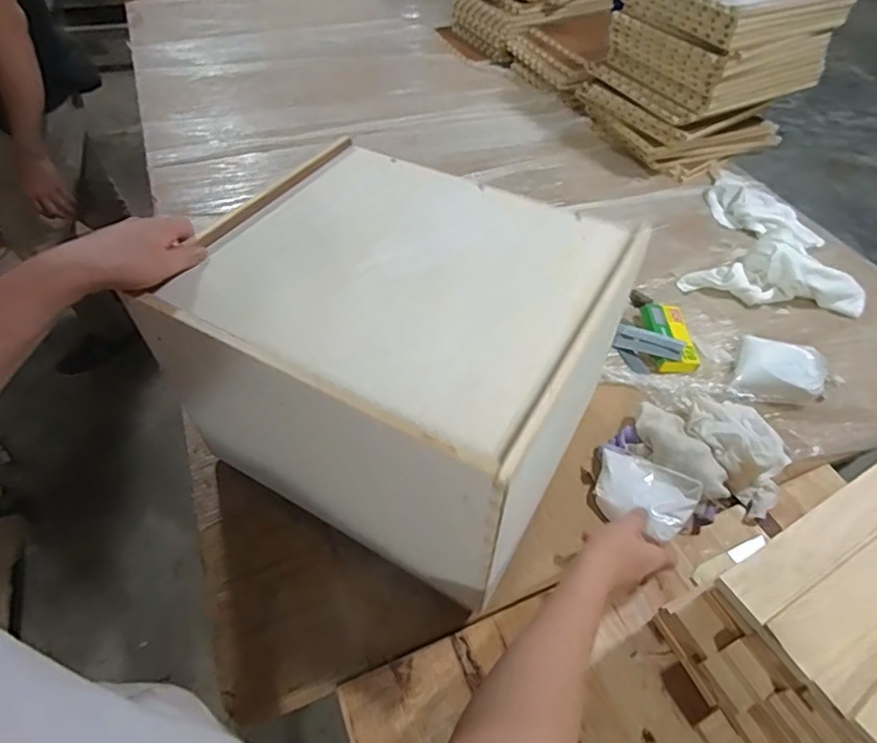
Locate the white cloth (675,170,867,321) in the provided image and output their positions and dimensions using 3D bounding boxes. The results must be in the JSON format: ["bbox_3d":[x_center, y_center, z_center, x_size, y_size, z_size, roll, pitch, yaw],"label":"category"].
[{"bbox_3d":[0.590,-0.273,0.982,0.276,0.074,0.376,9,52,4],"label":"white cloth"}]

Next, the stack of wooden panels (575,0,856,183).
[{"bbox_3d":[0.559,-0.632,1.122,0.352,0.317,0.287,-22,56,-19],"label":"stack of wooden panels"}]

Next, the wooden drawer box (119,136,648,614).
[{"bbox_3d":[-0.038,-0.021,0.595,0.390,0.276,0.332,24,54,15],"label":"wooden drawer box"}]

